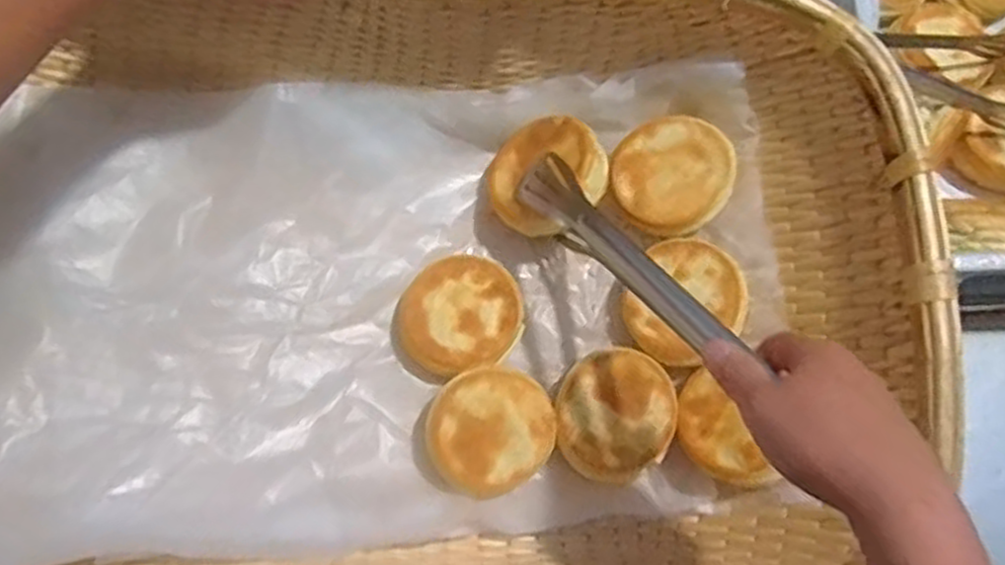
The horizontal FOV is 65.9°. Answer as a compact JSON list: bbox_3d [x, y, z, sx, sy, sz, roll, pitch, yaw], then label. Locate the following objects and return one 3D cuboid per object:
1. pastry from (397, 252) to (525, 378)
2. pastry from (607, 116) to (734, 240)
[{"bbox_3d":[-0.036,0.023,0.644,0.101,0.031,0.097,0,76,1],"label":"pastry"},{"bbox_3d":[0.142,-0.089,0.653,0.097,0.028,0.097,-2,85,18],"label":"pastry"}]

